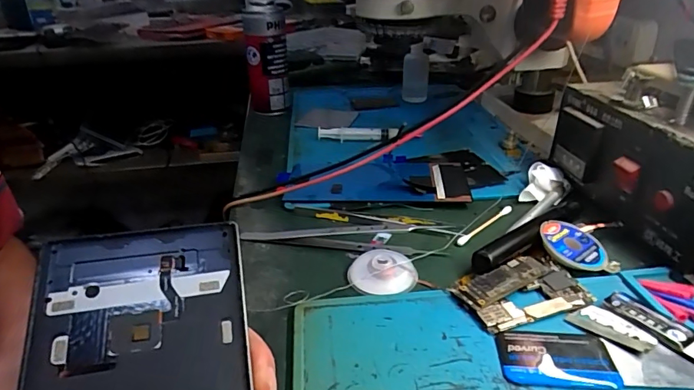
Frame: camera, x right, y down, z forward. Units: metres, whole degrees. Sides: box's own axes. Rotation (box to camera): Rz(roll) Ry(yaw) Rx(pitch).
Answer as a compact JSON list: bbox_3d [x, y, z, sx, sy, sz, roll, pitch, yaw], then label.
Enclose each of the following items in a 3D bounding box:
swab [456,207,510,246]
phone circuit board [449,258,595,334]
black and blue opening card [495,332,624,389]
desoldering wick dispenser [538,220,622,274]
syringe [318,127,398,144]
[{"bbox_3d":[0.109,0.022,0.349,0.068,0.004,0.006,-26,36,-35],"label":"swab"},{"bbox_3d":[0.105,0.058,0.272,0.074,0.008,0.043,-11,29,-14],"label":"phone circuit board"},{"bbox_3d":[0.107,0.083,0.231,0.054,0.004,0.033,0,29,6],"label":"black and blue opening card"},{"bbox_3d":[0.155,0.035,0.303,0.045,0.004,0.039,10,42,-3],"label":"desoldering wick dispenser"},{"bbox_3d":[0.012,-0.069,0.507,0.090,0.016,0.015,-3,28,1],"label":"syringe"}]

